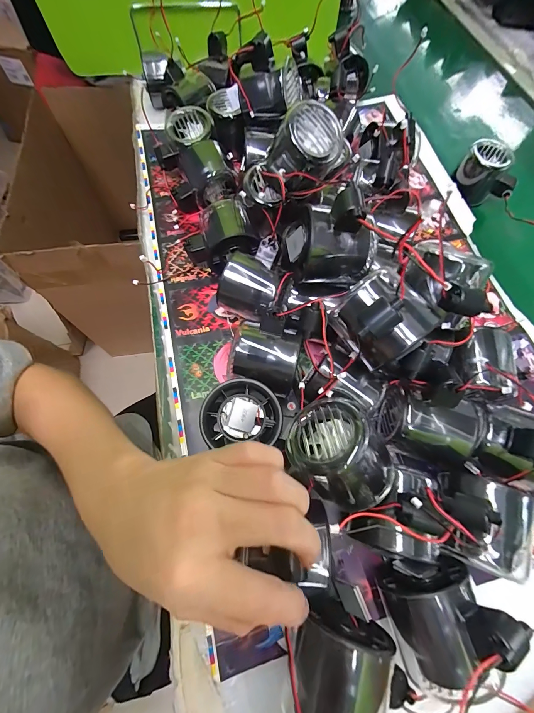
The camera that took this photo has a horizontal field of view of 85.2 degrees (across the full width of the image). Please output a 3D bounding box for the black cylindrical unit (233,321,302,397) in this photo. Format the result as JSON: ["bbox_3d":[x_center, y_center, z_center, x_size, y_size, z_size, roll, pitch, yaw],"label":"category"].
[{"bbox_3d":[-0.001,0.005,0.250,0.052,0.055,0.045,12,67,2],"label":"black cylindrical unit"}]

